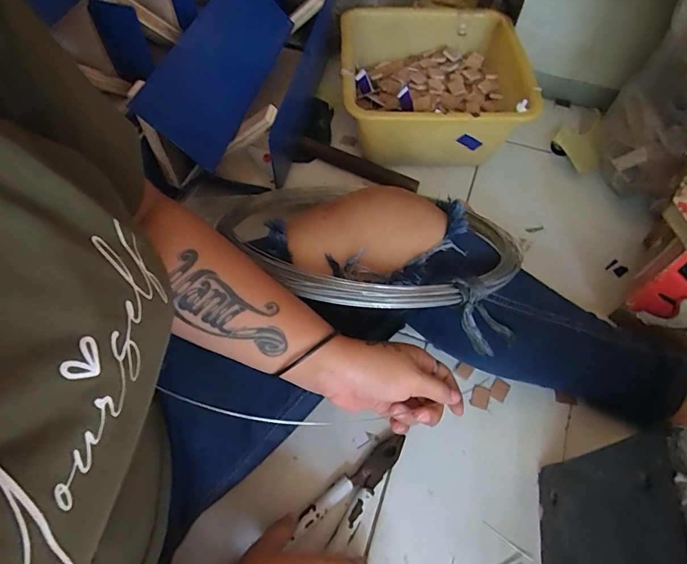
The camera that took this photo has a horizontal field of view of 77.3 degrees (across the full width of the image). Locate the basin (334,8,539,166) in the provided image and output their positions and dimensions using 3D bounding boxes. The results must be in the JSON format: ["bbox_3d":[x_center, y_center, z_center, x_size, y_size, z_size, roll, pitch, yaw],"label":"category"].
[{"bbox_3d":[0.130,-0.305,0.684,0.264,0.136,0.283,0,59,0],"label":"basin"}]

